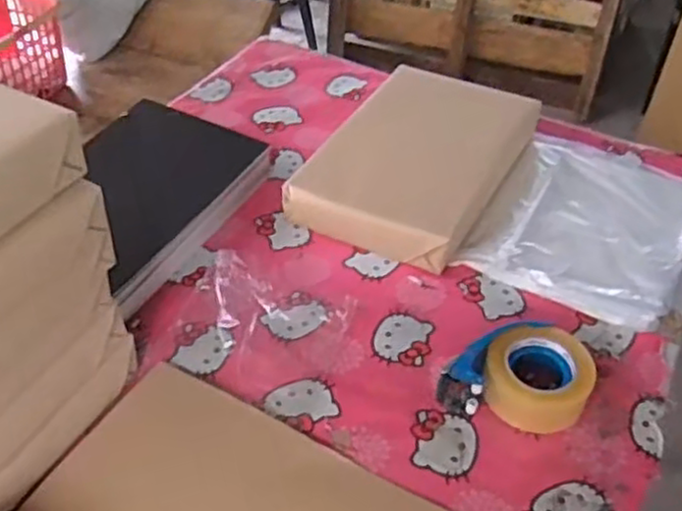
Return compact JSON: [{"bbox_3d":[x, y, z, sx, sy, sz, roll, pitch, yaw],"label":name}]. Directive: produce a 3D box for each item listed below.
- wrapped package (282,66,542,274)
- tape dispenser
[{"bbox_3d":[0.124,-0.149,1.127,0.264,0.073,0.385,23,49,22],"label":"wrapped package"},{"bbox_3d":[0.208,0.138,0.846,0.171,0.060,0.118,10,45,10],"label":"tape dispenser"}]

